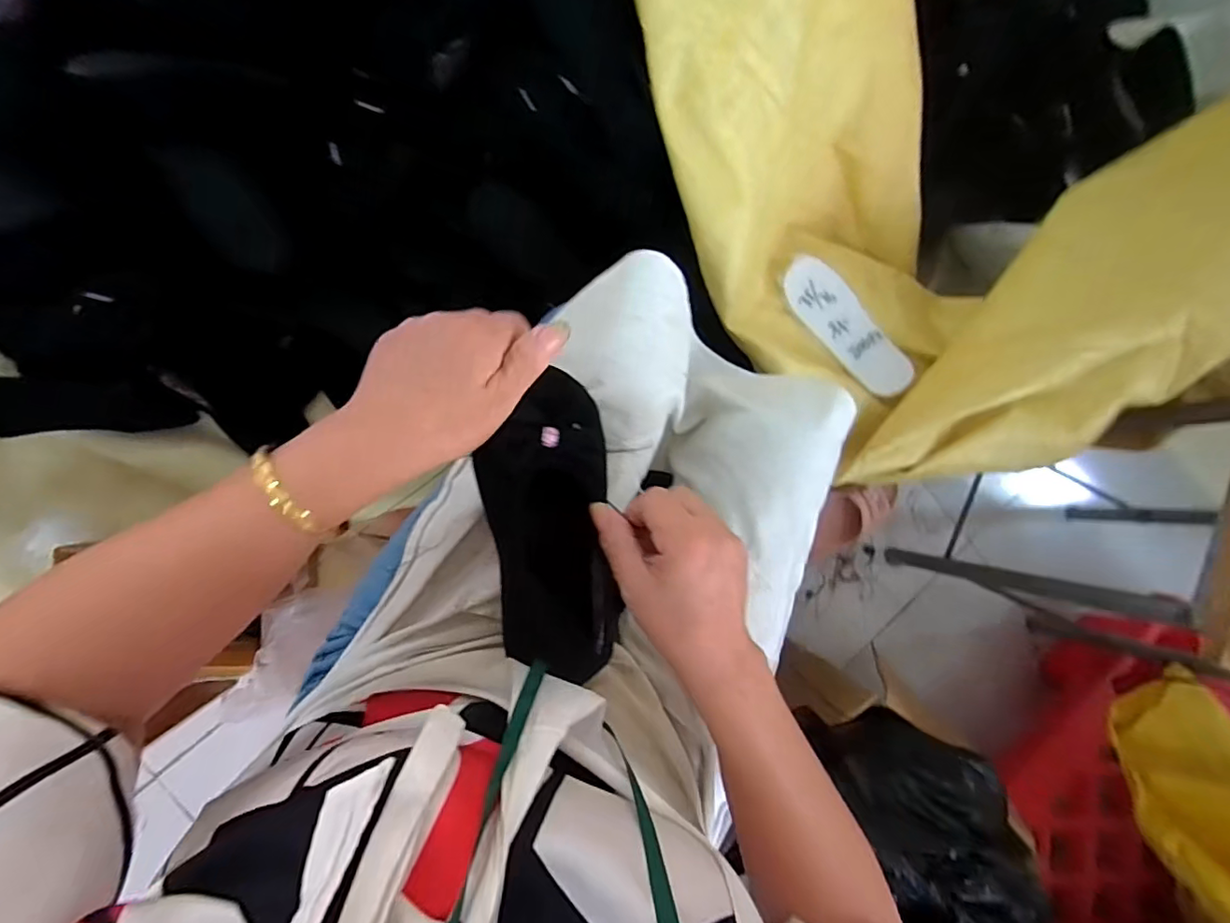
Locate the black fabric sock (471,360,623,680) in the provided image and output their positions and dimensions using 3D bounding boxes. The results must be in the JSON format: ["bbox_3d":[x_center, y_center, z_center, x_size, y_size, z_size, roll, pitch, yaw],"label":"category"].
[{"bbox_3d":[-0.043,0.050,0.385,0.086,0.054,0.207,-6,100,-9],"label":"black fabric sock"}]

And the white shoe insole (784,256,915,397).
[{"bbox_3d":[0.279,-0.164,0.662,0.065,0.018,0.193,-42,84,4],"label":"white shoe insole"}]

